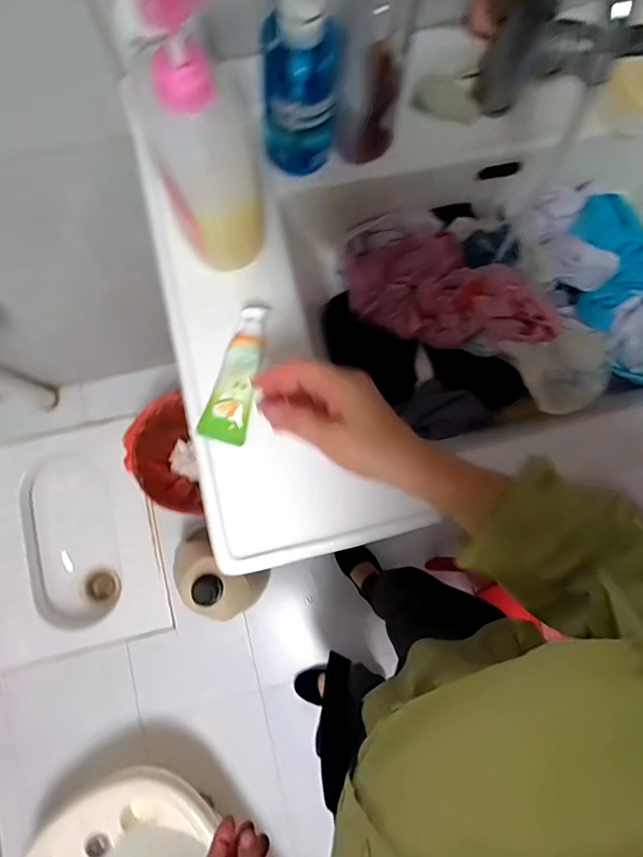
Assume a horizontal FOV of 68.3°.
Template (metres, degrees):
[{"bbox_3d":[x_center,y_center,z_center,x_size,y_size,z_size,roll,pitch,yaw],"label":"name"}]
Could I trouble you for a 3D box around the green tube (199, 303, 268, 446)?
[{"bbox_3d":[-0.078,-0.052,0.444,0.040,0.022,0.129,15,88,2],"label":"green tube"}]

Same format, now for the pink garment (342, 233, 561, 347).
[{"bbox_3d":[0.124,-0.151,0.520,0.247,0.060,0.100,26,80,32],"label":"pink garment"}]

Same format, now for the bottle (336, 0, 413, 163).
[{"bbox_3d":[0.051,-0.330,0.406,0.061,0.197,0.065,8,79,-2],"label":"bottle"}]

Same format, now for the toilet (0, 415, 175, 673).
[{"bbox_3d":[-0.673,0.304,1.317,0.441,0.192,0.590,-11,80,-6],"label":"toilet"}]

